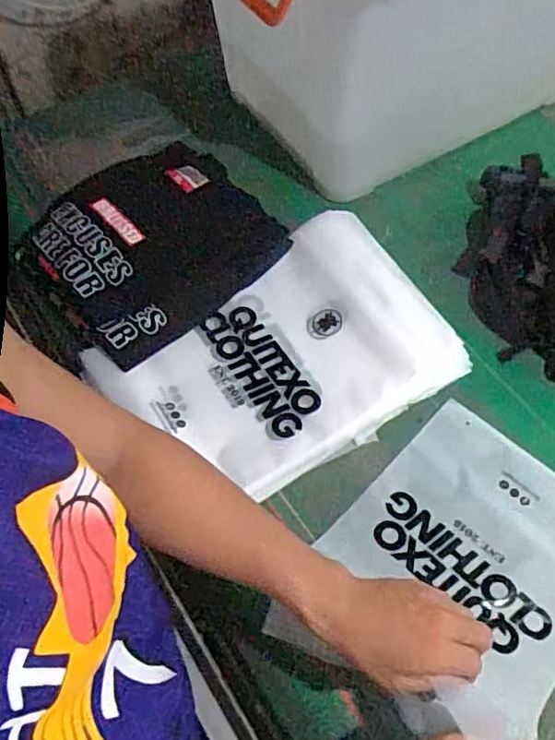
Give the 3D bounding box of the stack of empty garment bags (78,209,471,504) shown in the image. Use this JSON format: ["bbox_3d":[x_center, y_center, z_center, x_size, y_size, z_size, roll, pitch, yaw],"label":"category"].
[{"bbox_3d":[0.002,-0.013,0.689,0.376,0.065,0.270,-32,64,-17],"label":"stack of empty garment bags"}]

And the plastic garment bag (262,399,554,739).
[{"bbox_3d":[0.187,0.188,0.572,0.248,0.090,0.325,39,63,20],"label":"plastic garment bag"}]

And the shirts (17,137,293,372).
[{"bbox_3d":[-0.172,-0.178,0.780,0.286,0.055,0.288,-38,66,-19],"label":"shirts"}]

